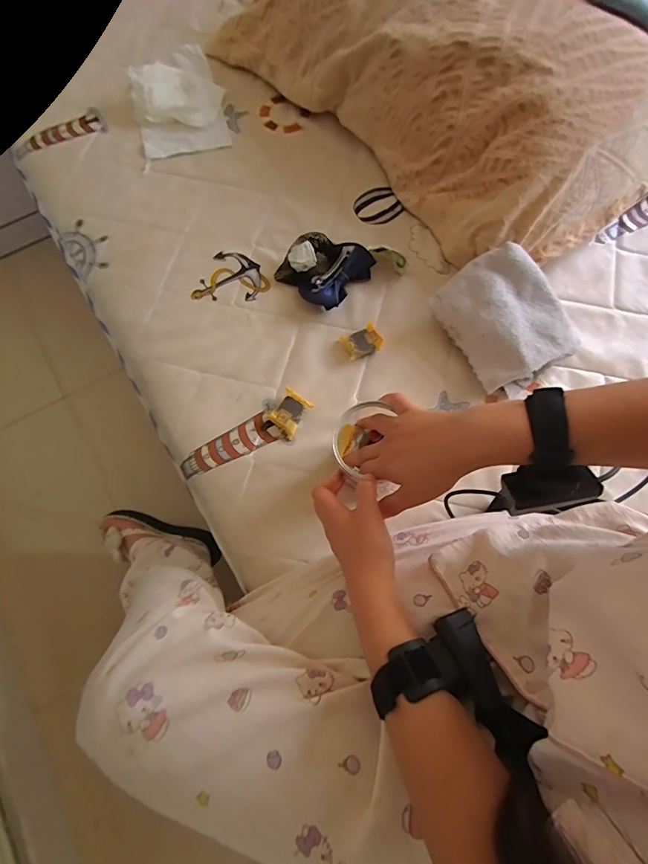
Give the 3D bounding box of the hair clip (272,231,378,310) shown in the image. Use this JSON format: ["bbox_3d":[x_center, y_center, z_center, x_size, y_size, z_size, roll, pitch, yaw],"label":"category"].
[{"bbox_3d":[0.008,-0.234,0.603,0.107,0.040,0.118,43,78,12],"label":"hair clip"}]

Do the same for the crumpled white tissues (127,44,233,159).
[{"bbox_3d":[-0.237,-0.540,0.693,0.143,0.038,0.173,-17,74,-5],"label":"crumpled white tissues"}]

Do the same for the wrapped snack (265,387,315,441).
[{"bbox_3d":[-0.043,-0.025,0.549,0.041,0.018,0.053,35,76,10],"label":"wrapped snack"}]

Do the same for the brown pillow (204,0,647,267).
[{"bbox_3d":[0.191,-0.543,0.626,0.393,0.151,0.674,-38,77,-10],"label":"brown pillow"}]

